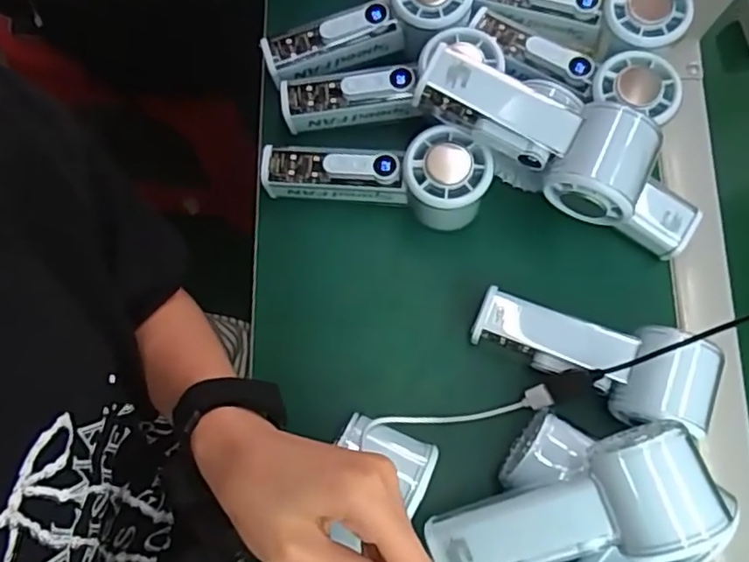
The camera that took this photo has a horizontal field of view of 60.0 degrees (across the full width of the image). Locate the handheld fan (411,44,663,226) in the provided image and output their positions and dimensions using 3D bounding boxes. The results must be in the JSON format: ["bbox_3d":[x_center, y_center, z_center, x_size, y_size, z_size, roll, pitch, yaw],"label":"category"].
[{"bbox_3d":[0.097,-0.090,0.408,0.147,0.057,0.055,23,76,4],"label":"handheld fan"}]

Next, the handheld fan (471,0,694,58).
[{"bbox_3d":[0.143,-0.188,0.461,0.144,0.039,0.057,16,75,18],"label":"handheld fan"}]

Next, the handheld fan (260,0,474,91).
[{"bbox_3d":[-0.003,-0.176,0.459,0.147,0.033,0.060,-19,77,8],"label":"handheld fan"}]

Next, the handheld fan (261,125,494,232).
[{"bbox_3d":[0.002,-0.068,0.442,0.149,0.051,0.051,4,75,13],"label":"handheld fan"}]

